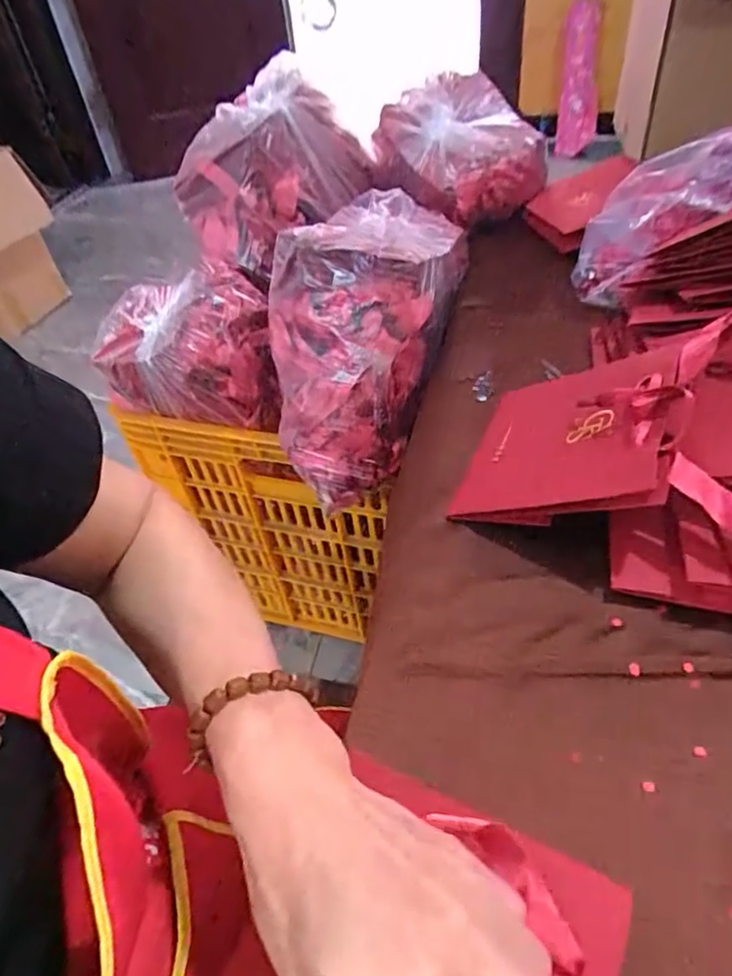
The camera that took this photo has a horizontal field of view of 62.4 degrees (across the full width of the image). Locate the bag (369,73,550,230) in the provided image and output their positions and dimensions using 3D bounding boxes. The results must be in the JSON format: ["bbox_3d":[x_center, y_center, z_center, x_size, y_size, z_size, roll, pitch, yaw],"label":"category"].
[{"bbox_3d":[0.105,-0.382,0.694,0.193,0.112,0.137,0,45,8],"label":"bag"}]

